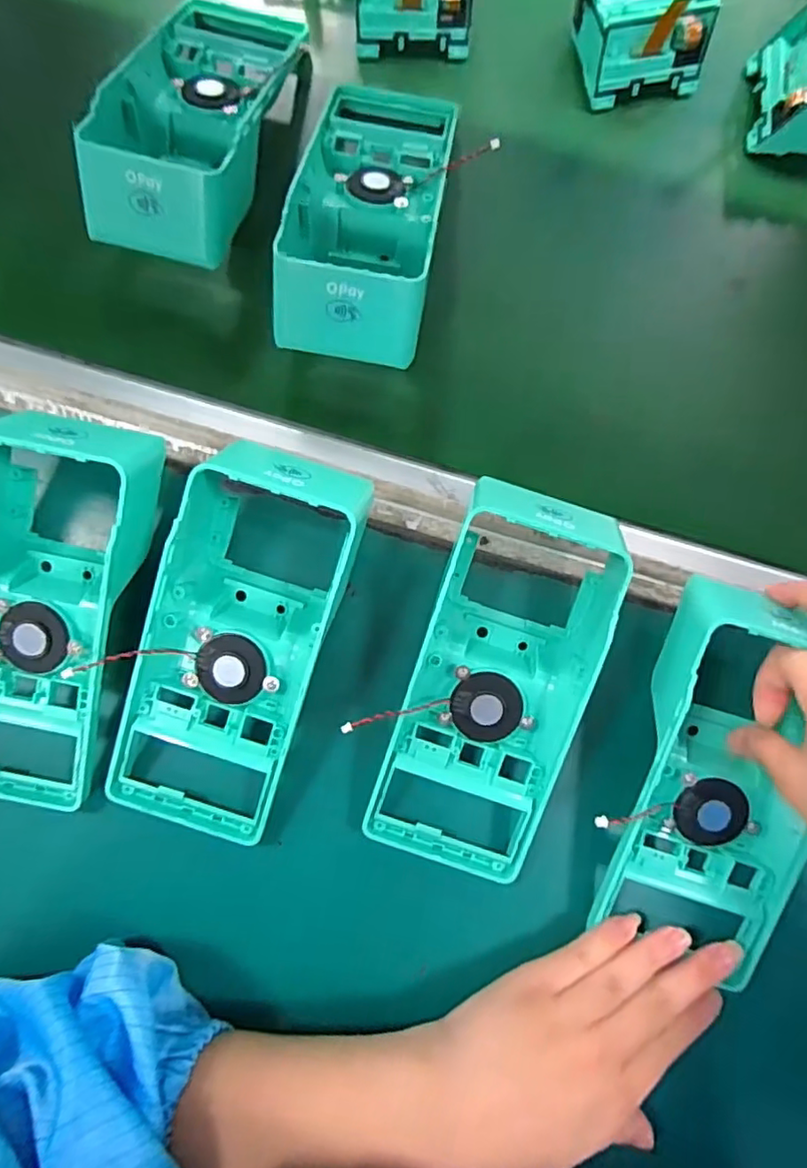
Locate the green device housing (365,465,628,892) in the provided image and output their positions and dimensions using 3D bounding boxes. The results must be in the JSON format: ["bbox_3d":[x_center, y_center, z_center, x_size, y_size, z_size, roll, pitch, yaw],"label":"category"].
[{"bbox_3d":[0.046,0.044,0.286,0.086,0.052,0.187,19,78,2],"label":"green device housing"}]

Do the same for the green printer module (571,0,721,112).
[{"bbox_3d":[0.149,-0.357,0.381,0.078,0.049,0.068,-12,79,-5],"label":"green printer module"}]

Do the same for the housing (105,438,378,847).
[{"bbox_3d":[-0.081,0.026,0.287,0.086,0.057,0.188,18,78,1],"label":"housing"}]

